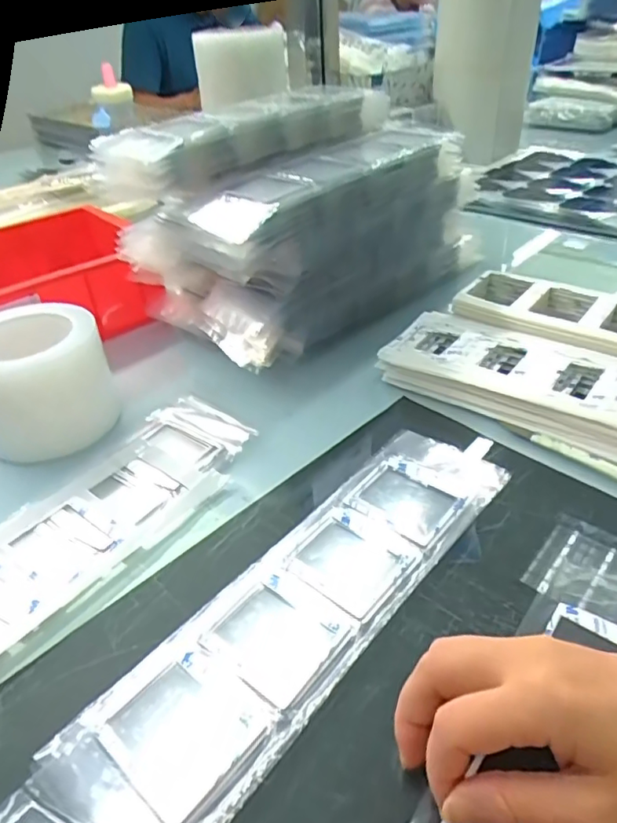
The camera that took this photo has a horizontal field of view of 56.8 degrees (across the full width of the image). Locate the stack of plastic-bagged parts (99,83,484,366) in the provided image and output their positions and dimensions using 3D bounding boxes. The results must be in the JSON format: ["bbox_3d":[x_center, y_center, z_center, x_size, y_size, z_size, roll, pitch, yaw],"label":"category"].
[{"bbox_3d":[-0.002,-0.211,0.601,0.206,0.187,0.350,28,48,34],"label":"stack of plastic-bagged parts"}]

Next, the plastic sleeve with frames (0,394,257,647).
[{"bbox_3d":[-0.165,0.080,0.392,0.090,0.006,0.300,22,44,29],"label":"plastic sleeve with frames"}]

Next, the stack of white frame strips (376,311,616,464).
[{"bbox_3d":[0.220,-0.011,0.457,0.331,0.028,0.104,23,45,31],"label":"stack of white frame strips"}]

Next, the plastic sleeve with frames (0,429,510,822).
[{"bbox_3d":[-0.002,0.111,0.335,0.086,0.007,0.330,26,47,33],"label":"plastic sleeve with frames"}]

